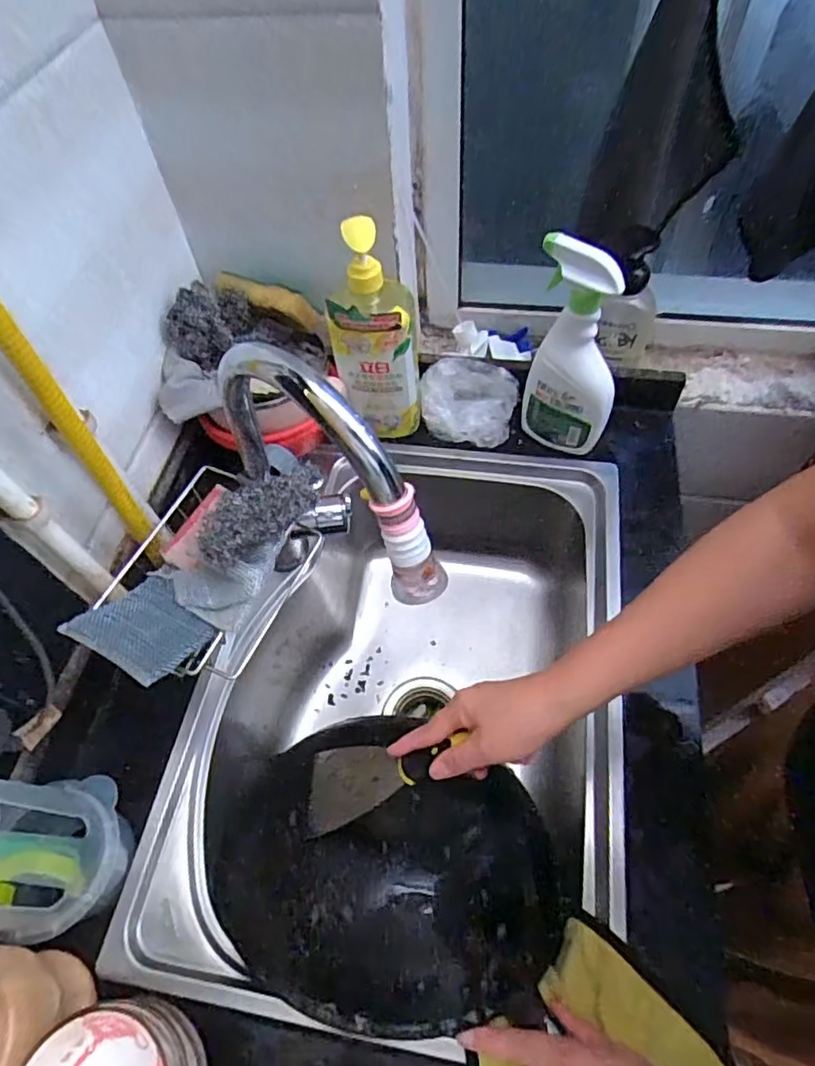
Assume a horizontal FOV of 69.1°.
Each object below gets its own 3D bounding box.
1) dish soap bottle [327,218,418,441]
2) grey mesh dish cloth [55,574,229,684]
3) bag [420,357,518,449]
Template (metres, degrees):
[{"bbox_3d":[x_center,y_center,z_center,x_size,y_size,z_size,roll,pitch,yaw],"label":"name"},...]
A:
[{"bbox_3d":[-0.036,-0.218,0.665,0.094,0.255,0.058,-5,57,1],"label":"dish soap bottle"},{"bbox_3d":[-0.202,0.073,0.467,0.085,0.007,0.090,28,30,12],"label":"grey mesh dish cloth"},{"bbox_3d":[0.076,-0.168,0.755,0.119,0.057,0.088,9,59,10],"label":"bag"}]

